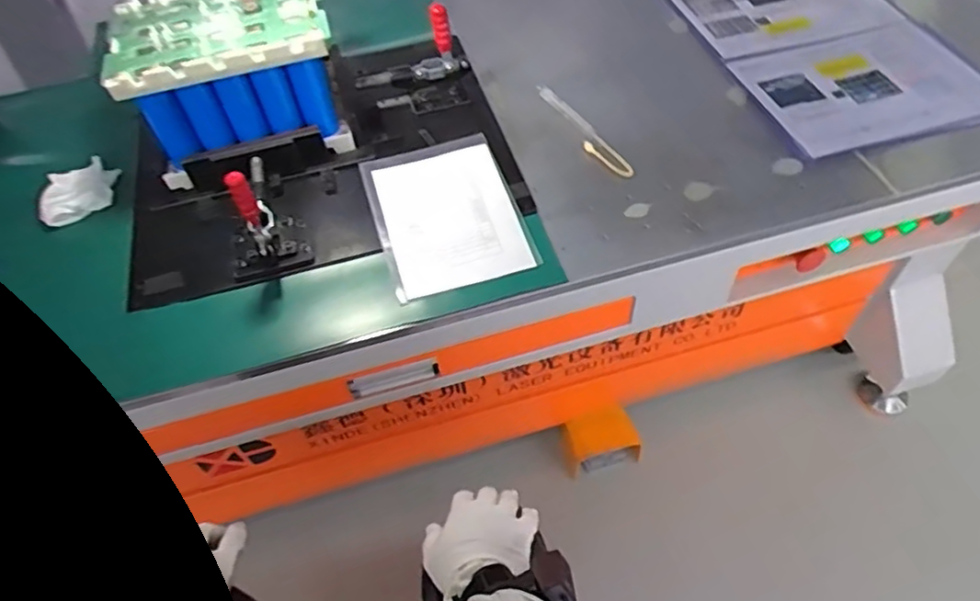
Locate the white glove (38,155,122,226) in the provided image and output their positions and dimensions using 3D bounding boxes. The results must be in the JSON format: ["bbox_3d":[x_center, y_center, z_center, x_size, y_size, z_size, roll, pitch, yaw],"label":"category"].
[{"bbox_3d":[-0.525,-0.142,0.832,0.075,0.030,0.097,-13,54,-5],"label":"white glove"}]

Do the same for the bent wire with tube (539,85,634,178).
[{"bbox_3d":[0.119,-0.227,0.856,0.036,0.011,0.201,-25,56,-13],"label":"bent wire with tube"}]

